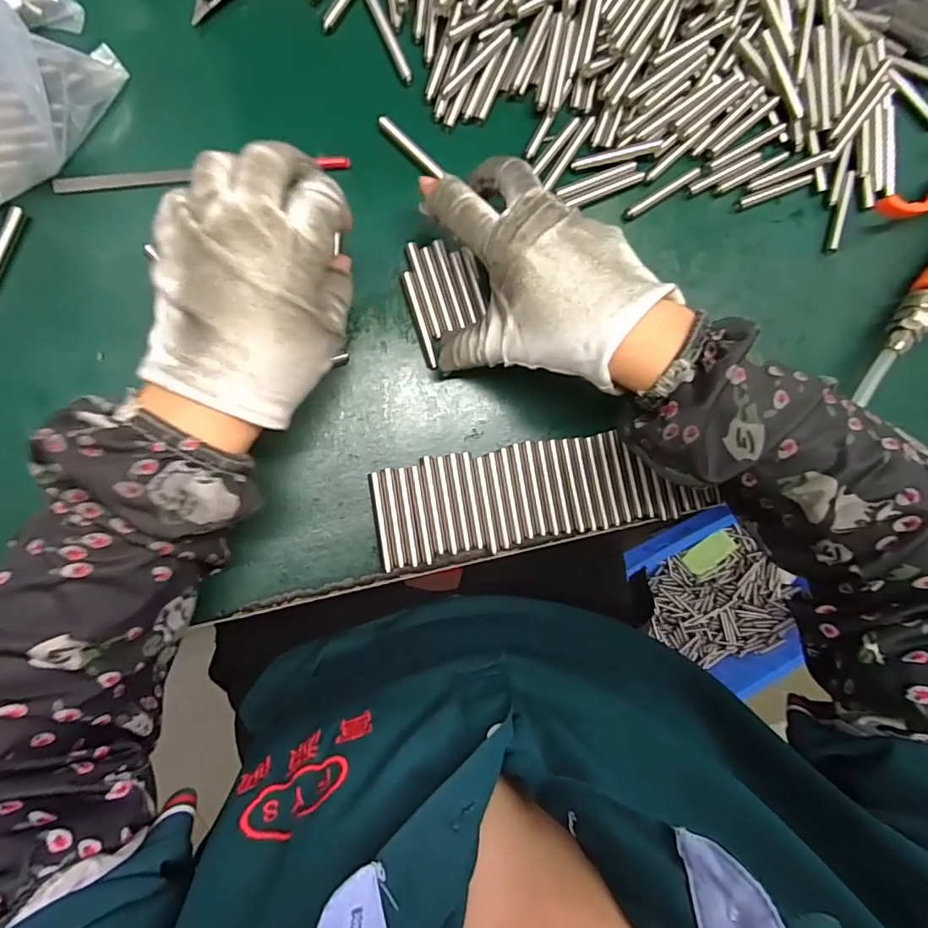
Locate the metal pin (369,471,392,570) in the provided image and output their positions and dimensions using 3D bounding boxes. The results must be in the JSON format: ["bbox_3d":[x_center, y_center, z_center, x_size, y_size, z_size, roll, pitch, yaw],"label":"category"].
[{"bbox_3d":[-0.048,0.034,0.301,0.006,0.008,0.058,-10,91,-11],"label":"metal pin"}]

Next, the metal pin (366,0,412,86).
[{"bbox_3d":[-0.046,-0.258,0.308,0.008,0.005,0.058,-26,95,-8],"label":"metal pin"}]

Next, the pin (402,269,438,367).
[{"bbox_3d":[-0.027,-0.086,0.308,0.007,0.006,0.058,-17,93,-11],"label":"pin"}]

